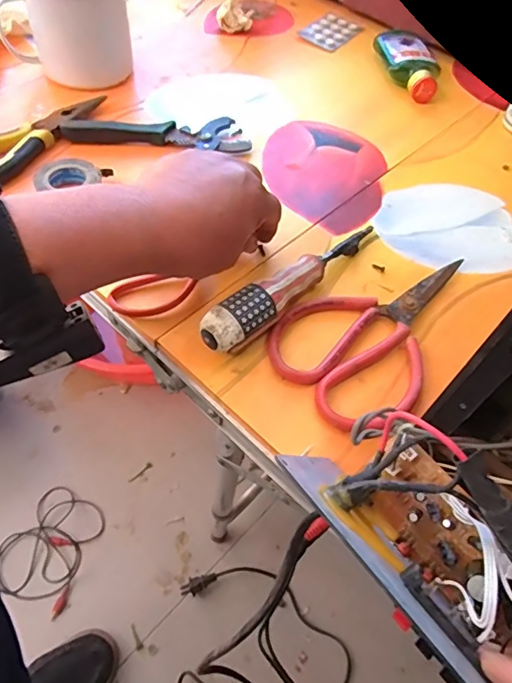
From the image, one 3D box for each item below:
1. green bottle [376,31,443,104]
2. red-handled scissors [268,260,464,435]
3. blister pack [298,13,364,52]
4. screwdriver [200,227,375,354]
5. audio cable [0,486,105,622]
[{"bbox_3d":[0.181,-0.320,0.584,0.057,0.029,0.113,-7,57,-9],"label":"green bottle"},{"bbox_3d":[0.094,-0.011,0.377,0.172,0.012,0.106,-38,66,-26],"label":"red-handled scissors"},{"bbox_3d":[0.097,-0.398,0.642,0.057,0.005,0.074,34,60,18],"label":"blister pack"},{"bbox_3d":[0.032,-0.049,0.380,0.026,0.040,0.182,39,62,20],"label":"screwdriver"},{"bbox_3d":[-0.317,0.318,0.785,0.136,0.018,0.165,22,57,10],"label":"audio cable"}]

